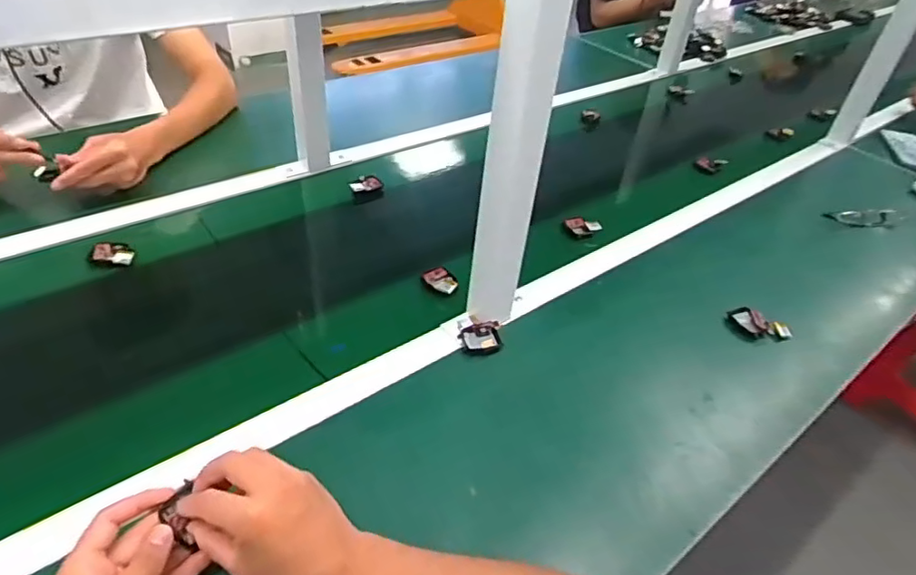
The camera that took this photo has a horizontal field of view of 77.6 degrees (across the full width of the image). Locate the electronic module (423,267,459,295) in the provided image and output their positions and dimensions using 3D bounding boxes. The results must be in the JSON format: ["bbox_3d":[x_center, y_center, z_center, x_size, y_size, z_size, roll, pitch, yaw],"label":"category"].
[{"bbox_3d":[-0.021,-0.010,0.738,0.036,0.012,0.054,-18,47,-26],"label":"electronic module"}]

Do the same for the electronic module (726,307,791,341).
[{"bbox_3d":[0.379,0.049,0.722,0.073,0.021,0.036,28,45,23],"label":"electronic module"}]

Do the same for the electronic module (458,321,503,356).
[{"bbox_3d":[0.028,0.058,0.659,0.048,0.016,0.041,-8,43,-16],"label":"electronic module"}]

